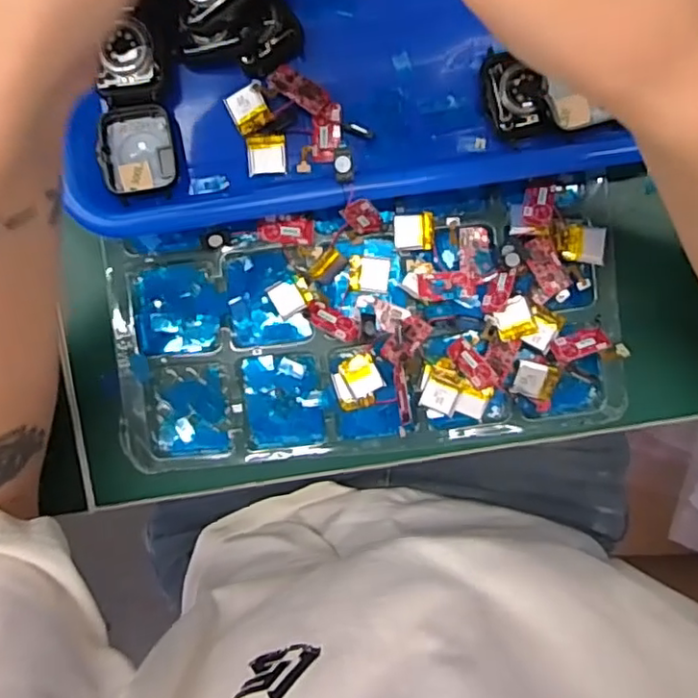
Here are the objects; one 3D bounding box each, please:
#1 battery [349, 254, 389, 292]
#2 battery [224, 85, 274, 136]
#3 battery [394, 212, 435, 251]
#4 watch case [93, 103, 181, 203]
[{"bbox_3d":[0.011,-0.039,0.320,0.021,0.004,0.017,5,93,0],"label":"battery"},{"bbox_3d":[-0.049,-0.117,0.303,0.018,0.006,0.020,-28,92,1],"label":"battery"},{"bbox_3d":[0.033,-0.060,0.317,0.020,0.008,0.019,-2,93,0],"label":"battery"},{"bbox_3d":[-0.103,-0.098,0.306,0.037,0.012,0.045,-12,92,1],"label":"watch case"}]

